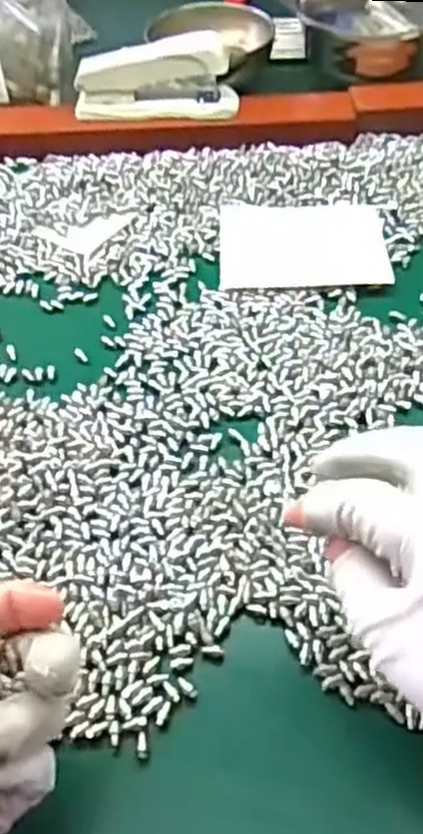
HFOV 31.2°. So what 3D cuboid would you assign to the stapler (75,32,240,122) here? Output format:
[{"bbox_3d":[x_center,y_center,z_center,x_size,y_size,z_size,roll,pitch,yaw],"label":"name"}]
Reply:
[{"bbox_3d":[-0.043,-0.260,0.595,0.121,0.062,0.032,3,50,5],"label":"stapler"}]

